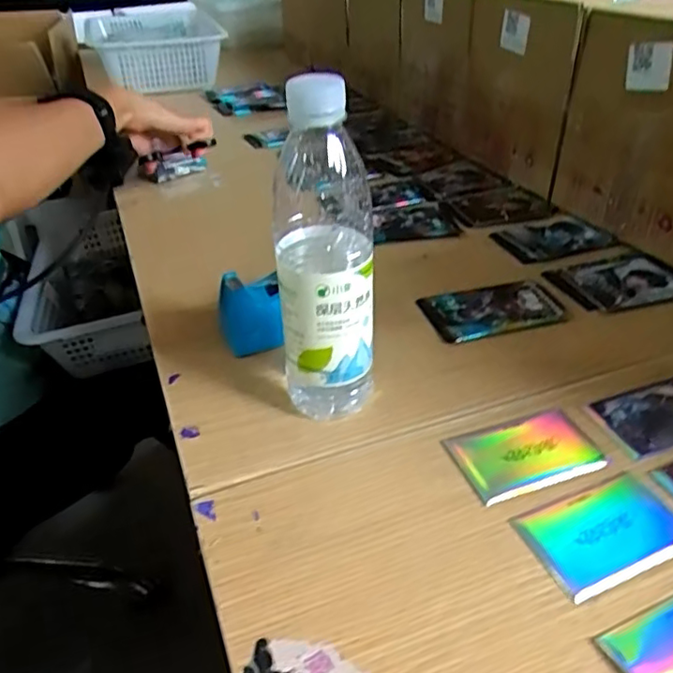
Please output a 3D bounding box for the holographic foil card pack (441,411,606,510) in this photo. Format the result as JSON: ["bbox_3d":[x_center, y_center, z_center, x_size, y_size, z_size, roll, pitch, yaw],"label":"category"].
[{"bbox_3d":[0.127,0.079,0.414,0.095,0.004,0.057,-12,37,-15],"label":"holographic foil card pack"}]

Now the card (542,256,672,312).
[{"bbox_3d":[0.275,-0.053,0.592,0.127,0.004,0.081,-11,37,-14],"label":"card"}]

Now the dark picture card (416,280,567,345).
[{"bbox_3d":[0.142,-0.026,0.557,0.121,0.007,0.069,-10,37,-14],"label":"dark picture card"}]

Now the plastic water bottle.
[{"bbox_3d":[-0.007,-0.045,0.397,0.061,0.224,0.060,-3,36,-3],"label":"plastic water bottle"}]

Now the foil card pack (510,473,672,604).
[{"bbox_3d":[0.160,0.115,0.364,0.091,0.004,0.058,-14,38,-19],"label":"foil card pack"}]

